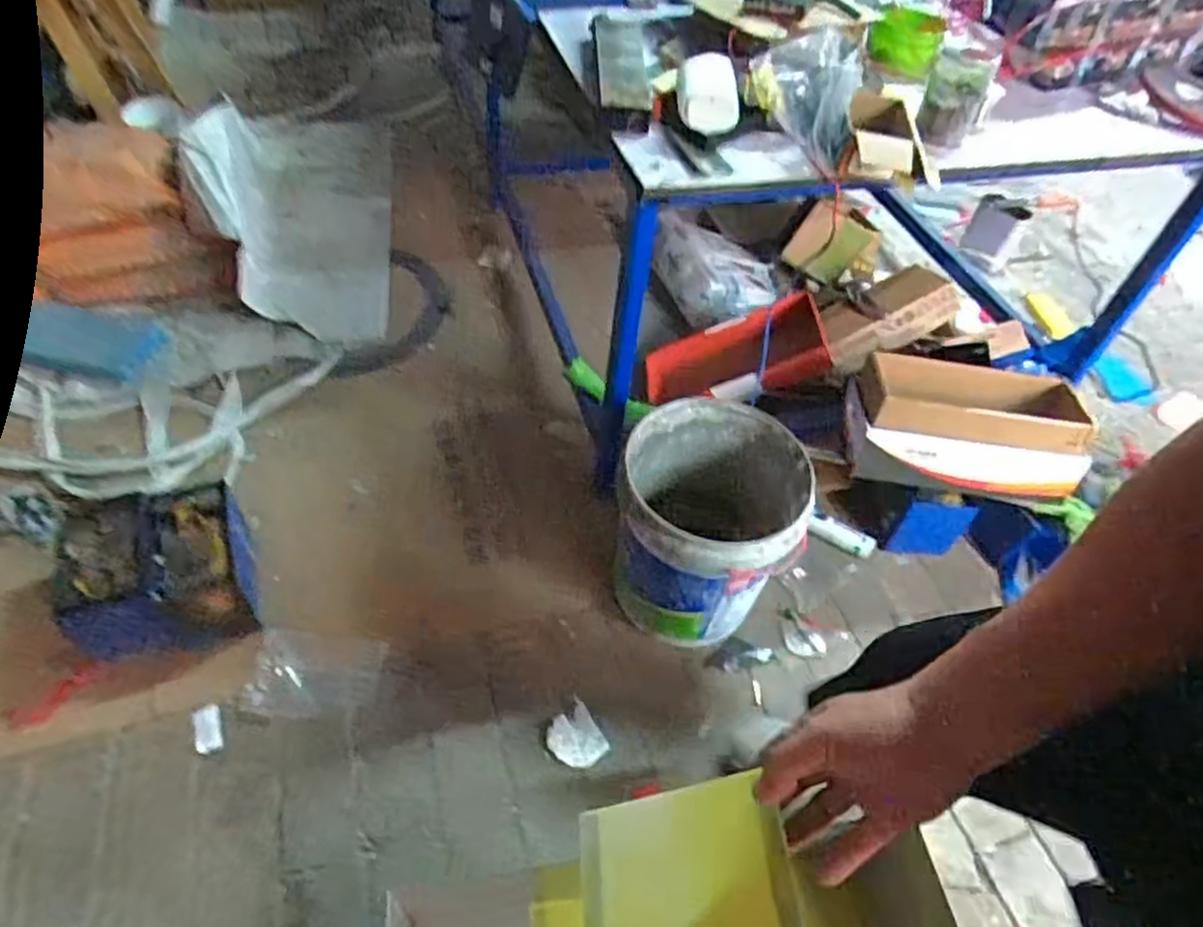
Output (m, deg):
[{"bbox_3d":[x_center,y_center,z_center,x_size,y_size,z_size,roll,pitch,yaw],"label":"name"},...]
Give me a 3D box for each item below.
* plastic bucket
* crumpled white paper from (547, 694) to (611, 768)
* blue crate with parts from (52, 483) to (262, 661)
[{"bbox_3d":[0.182,0.113,1.311,0.289,0.374,0.313,3,49,-4],"label":"plastic bucket"},{"bbox_3d":[-0.048,0.453,1.248,0.084,0.029,0.107,-20,54,-22],"label":"crumpled white paper"},{"bbox_3d":[-0.768,0.183,1.320,0.288,0.167,0.252,-6,50,-12],"label":"blue crate with parts"}]

